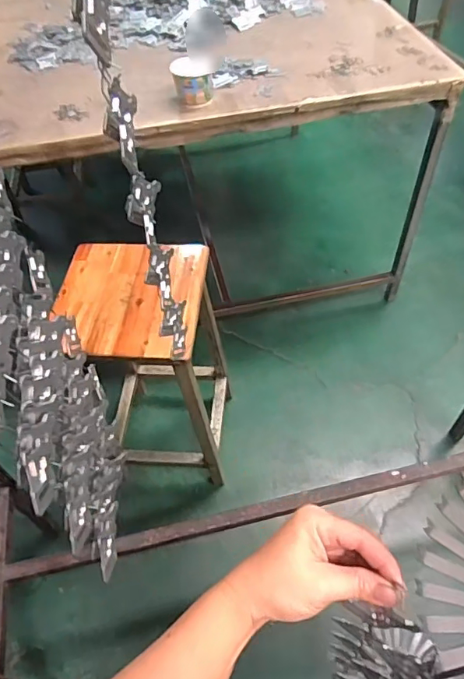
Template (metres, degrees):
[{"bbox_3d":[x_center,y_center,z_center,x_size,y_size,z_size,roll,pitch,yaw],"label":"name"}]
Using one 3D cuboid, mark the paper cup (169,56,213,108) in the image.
[{"bbox_3d":[-0.090,-0.594,1.122,0.088,0.069,0.104,-2,52,2],"label":"paper cup"}]

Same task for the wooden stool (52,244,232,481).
[{"bbox_3d":[-0.187,0.070,1.195,0.312,0.550,0.294,5,52,8],"label":"wooden stool"}]

